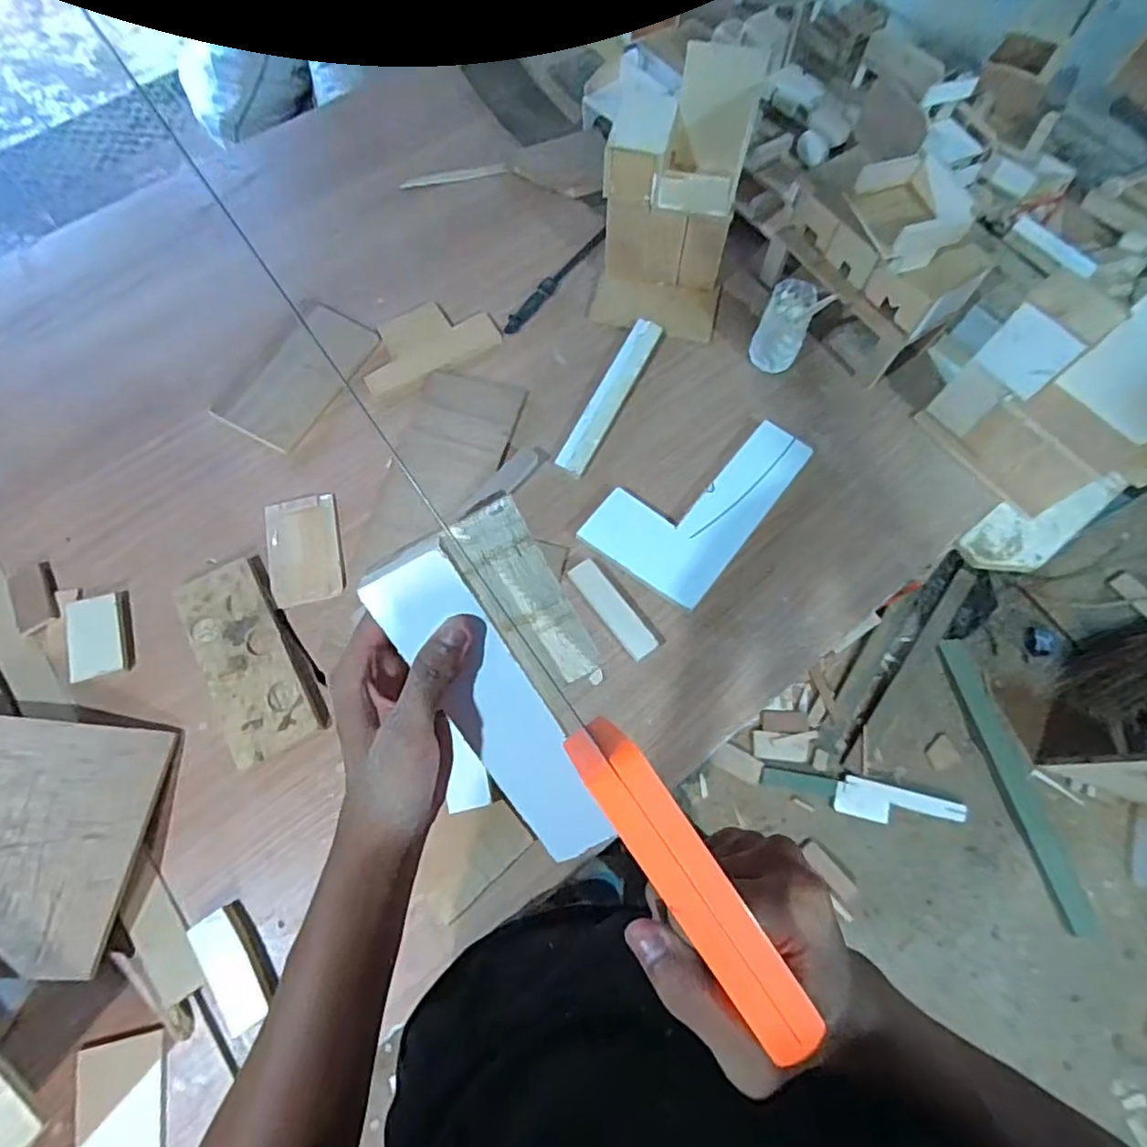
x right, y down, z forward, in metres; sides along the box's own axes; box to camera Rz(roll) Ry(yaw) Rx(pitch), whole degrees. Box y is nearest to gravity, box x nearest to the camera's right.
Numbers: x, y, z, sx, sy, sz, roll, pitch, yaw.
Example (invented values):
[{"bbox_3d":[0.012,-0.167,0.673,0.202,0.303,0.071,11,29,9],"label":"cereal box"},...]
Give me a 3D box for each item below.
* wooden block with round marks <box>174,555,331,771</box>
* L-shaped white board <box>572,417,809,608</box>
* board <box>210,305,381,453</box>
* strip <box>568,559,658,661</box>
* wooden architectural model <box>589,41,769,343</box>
[{"bbox_3d":[-0.378,0.095,0.725,0.107,0.019,0.235,-27,73,-10],"label":"wooden block with round marks"},{"bbox_3d":[0.162,-0.104,0.799,0.167,0.017,0.285,37,74,11],"label":"L-shaped white board"},{"bbox_3d":[-0.380,-0.279,0.863,0.121,0.006,0.218,31,73,9],"label":"board"},{"bbox_3d":[0.048,0.042,0.753,0.034,0.010,0.137,-35,75,-13],"label":"strip"},{"bbox_3d":[0.130,-0.480,0.810,0.180,0.252,0.198,12,71,3],"label":"wooden architectural model"}]

